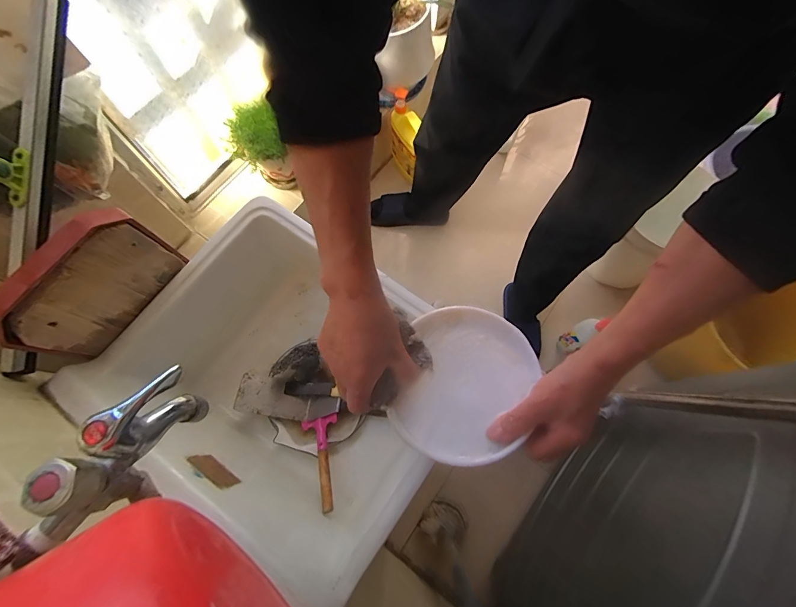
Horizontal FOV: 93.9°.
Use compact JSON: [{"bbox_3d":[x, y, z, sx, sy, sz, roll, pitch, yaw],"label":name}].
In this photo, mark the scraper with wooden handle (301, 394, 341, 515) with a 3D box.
[{"bbox_3d":[-0.134,0.264,0.667,0.072,0.029,0.192,-10,54,-3],"label":"scraper with wooden handle"}]

